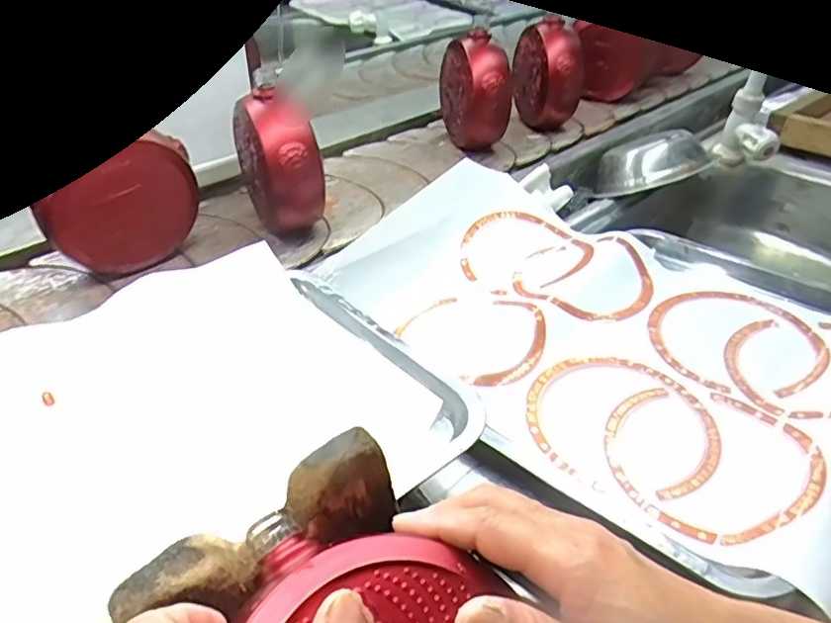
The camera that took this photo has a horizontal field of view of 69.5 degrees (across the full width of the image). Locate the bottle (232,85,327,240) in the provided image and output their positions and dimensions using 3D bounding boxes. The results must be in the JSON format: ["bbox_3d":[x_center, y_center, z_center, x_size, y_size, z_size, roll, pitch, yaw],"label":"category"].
[{"bbox_3d":[-0.137,-0.148,0.618,0.071,0.139,0.116,-17,43,-21],"label":"bottle"}]

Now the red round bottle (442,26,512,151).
[{"bbox_3d":[0.081,-0.287,0.812,0.063,0.148,0.124,-10,41,-14],"label":"red round bottle"}]

